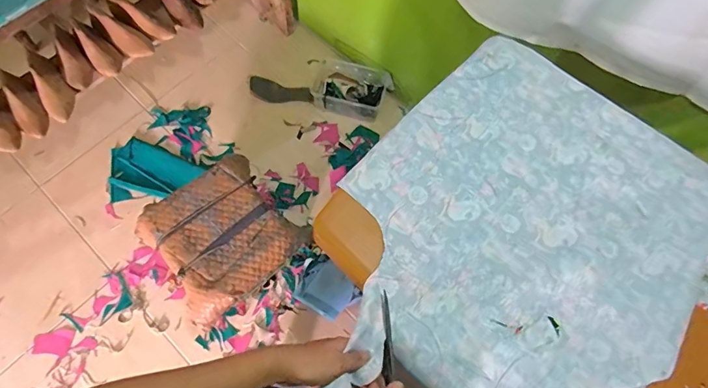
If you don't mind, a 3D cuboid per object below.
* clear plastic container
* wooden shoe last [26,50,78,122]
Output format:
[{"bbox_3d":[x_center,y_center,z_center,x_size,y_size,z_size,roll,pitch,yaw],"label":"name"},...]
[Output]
[{"bbox_3d":[-0.010,-0.364,1.493,0.255,0.059,0.188,17,69,5],"label":"clear plastic container"},{"bbox_3d":[-0.845,-0.303,1.208,0.089,0.071,0.224,-37,74,-15],"label":"wooden shoe last"}]

